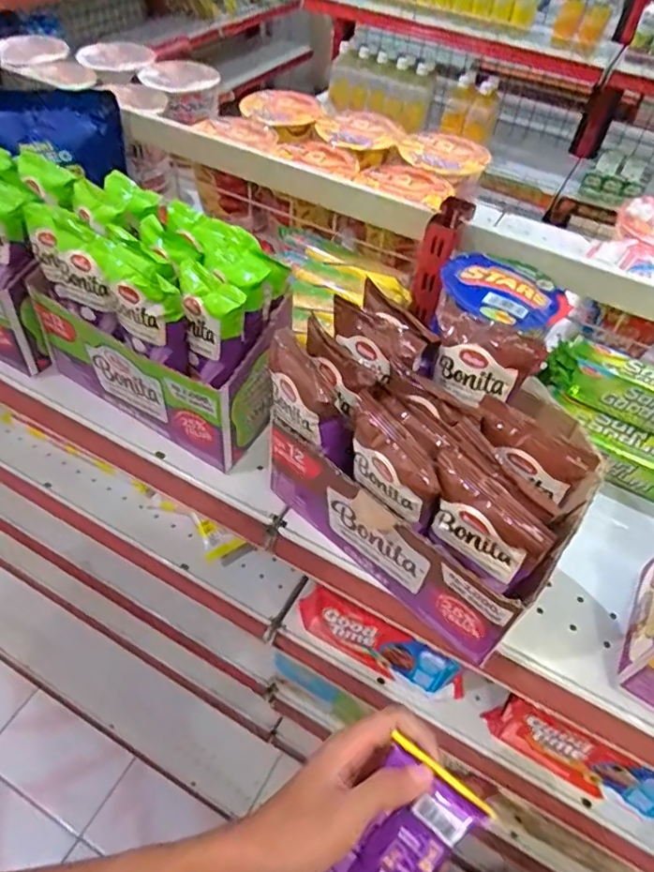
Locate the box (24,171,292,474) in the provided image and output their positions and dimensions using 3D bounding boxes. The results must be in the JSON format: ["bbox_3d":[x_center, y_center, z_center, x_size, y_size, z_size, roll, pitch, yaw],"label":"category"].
[{"bbox_3d":[-0.140,-0.104,0.489,0.217,0.145,0.118,28,52,17],"label":"box"}]

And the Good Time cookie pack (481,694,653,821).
[{"bbox_3d":[0.230,0.292,0.515,0.162,0.065,0.025,27,52,17],"label":"Good Time cookie pack"}]

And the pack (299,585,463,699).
[{"bbox_3d":[0.053,0.205,0.567,0.174,0.069,0.029,23,51,13],"label":"pack"}]

